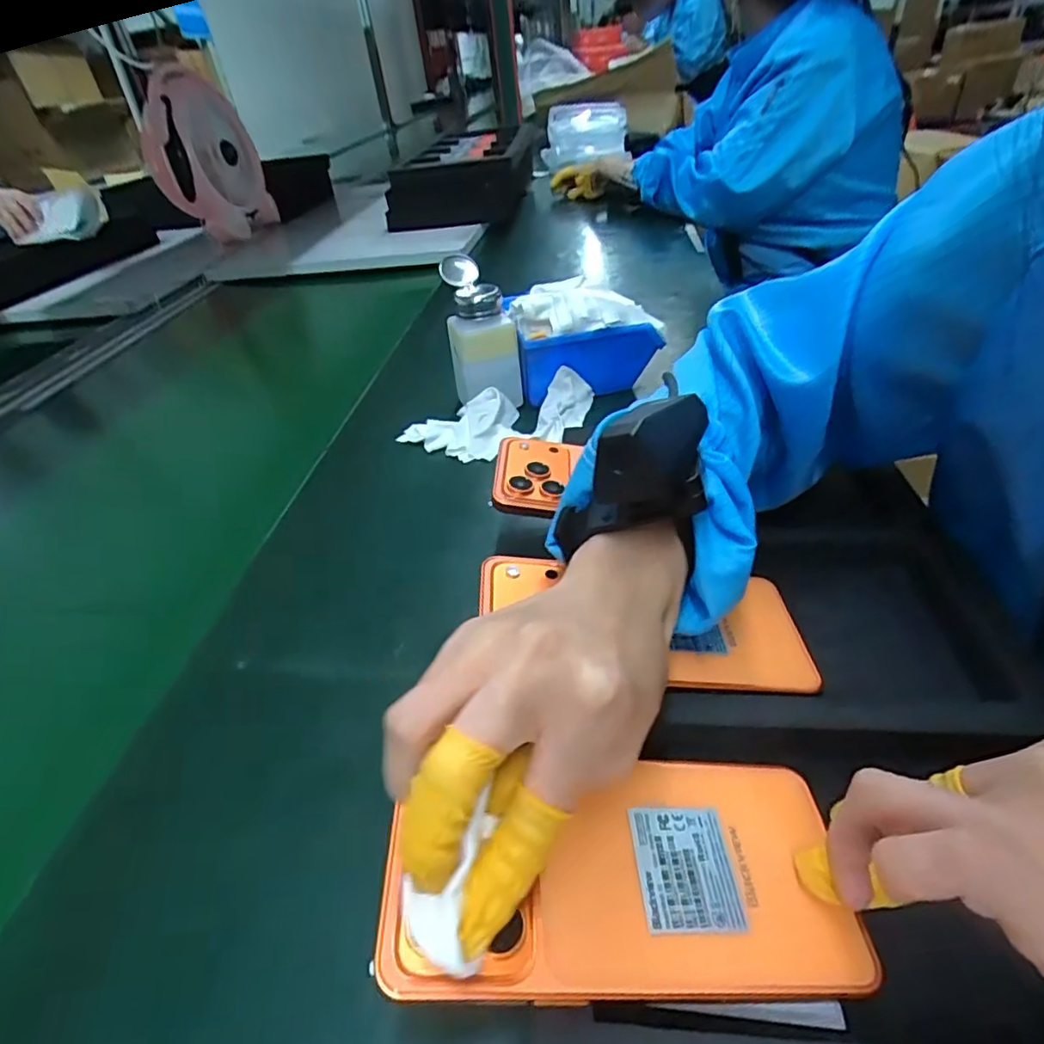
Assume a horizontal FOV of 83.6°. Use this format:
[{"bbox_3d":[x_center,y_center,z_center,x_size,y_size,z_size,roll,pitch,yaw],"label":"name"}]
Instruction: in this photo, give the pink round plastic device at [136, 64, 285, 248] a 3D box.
[{"bbox_3d":[-0.550,-0.629,1.013,0.176,0.244,0.190,-3,39,3],"label":"pink round plastic device"}]

